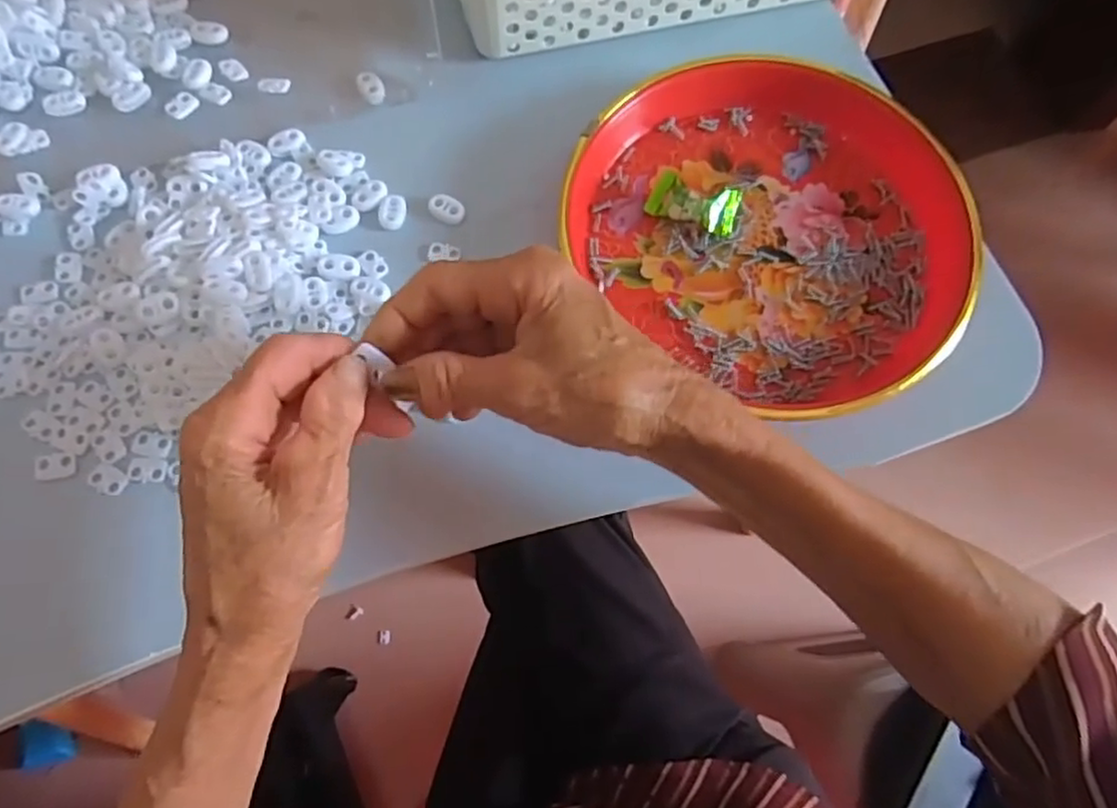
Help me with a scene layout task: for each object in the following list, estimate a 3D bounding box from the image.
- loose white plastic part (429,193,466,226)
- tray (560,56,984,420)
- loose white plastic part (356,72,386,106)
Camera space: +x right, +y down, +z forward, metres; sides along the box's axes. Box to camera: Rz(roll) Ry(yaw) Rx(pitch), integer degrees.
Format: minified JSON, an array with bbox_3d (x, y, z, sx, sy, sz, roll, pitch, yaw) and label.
[{"bbox_3d":[-0.065,-0.112,0.385,0.023,0.005,0.015,26,72,7],"label":"loose white plastic part"},{"bbox_3d":[0.119,-0.104,0.370,0.215,0.033,0.190,42,75,12],"label":"tray"},{"bbox_3d":[-0.115,-0.196,0.410,0.015,0.004,0.024,-26,74,-10],"label":"loose white plastic part"}]

